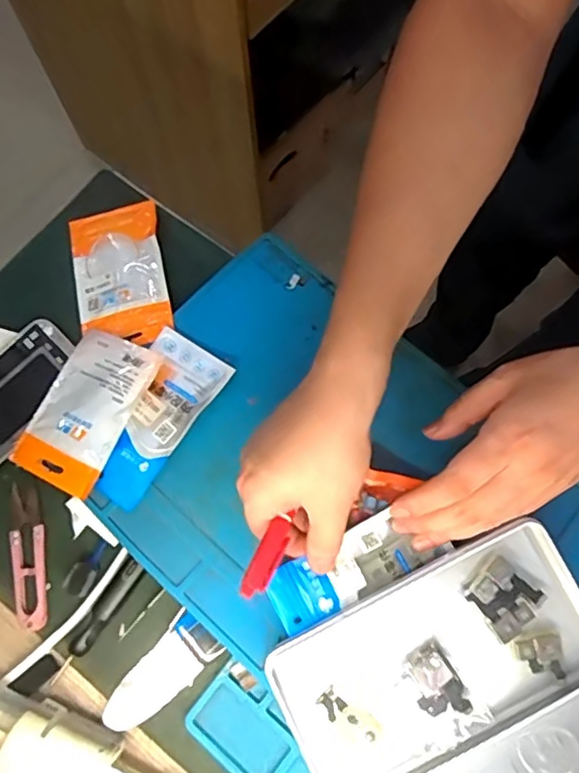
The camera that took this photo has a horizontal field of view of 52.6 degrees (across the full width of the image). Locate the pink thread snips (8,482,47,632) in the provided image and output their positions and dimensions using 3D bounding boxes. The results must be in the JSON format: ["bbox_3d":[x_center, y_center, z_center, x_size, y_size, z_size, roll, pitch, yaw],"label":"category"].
[{"bbox_3d":[-0.184,0.117,0.409,0.024,0.010,0.099,-10,74,-2],"label":"pink thread snips"}]

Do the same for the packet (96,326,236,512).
[{"bbox_3d":[-0.101,0.020,0.423,0.063,0.006,0.123,33,77,10],"label":"packet"}]

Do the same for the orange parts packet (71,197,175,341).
[{"bbox_3d":[-0.136,-0.090,0.464,0.071,0.009,0.117,-12,74,-2],"label":"orange parts packet"}]

